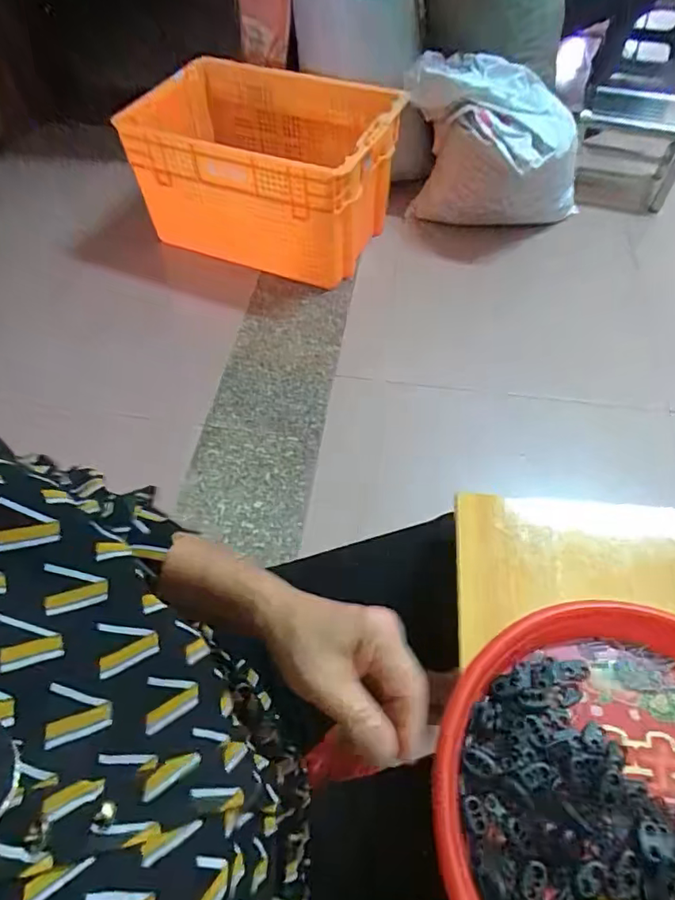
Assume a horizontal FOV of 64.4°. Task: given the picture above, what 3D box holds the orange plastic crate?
[{"bbox_3d":[-0.193,-0.692,1.337,0.591,0.317,0.409,17,59,11],"label":"orange plastic crate"}]

